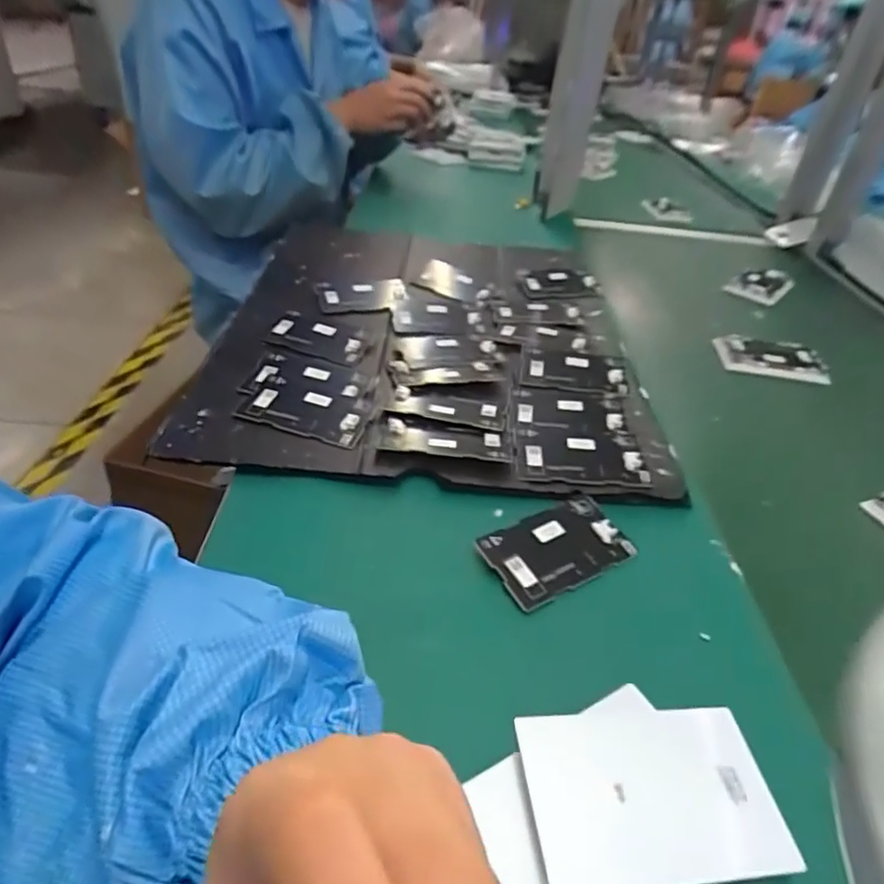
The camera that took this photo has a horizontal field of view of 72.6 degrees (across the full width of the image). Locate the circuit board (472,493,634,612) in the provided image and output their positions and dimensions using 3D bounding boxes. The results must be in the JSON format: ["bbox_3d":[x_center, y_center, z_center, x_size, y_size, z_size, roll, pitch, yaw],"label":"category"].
[{"bbox_3d":[0.075,0.068,0.393,0.096,0.010,0.055,-18,44,-27],"label":"circuit board"}]

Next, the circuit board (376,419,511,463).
[{"bbox_3d":[0.003,-0.001,0.457,0.097,0.007,0.041,7,38,0],"label":"circuit board"}]

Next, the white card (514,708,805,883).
[{"bbox_3d":[0.089,0.150,0.258,0.110,0.006,0.068,4,42,-13],"label":"white card"}]

